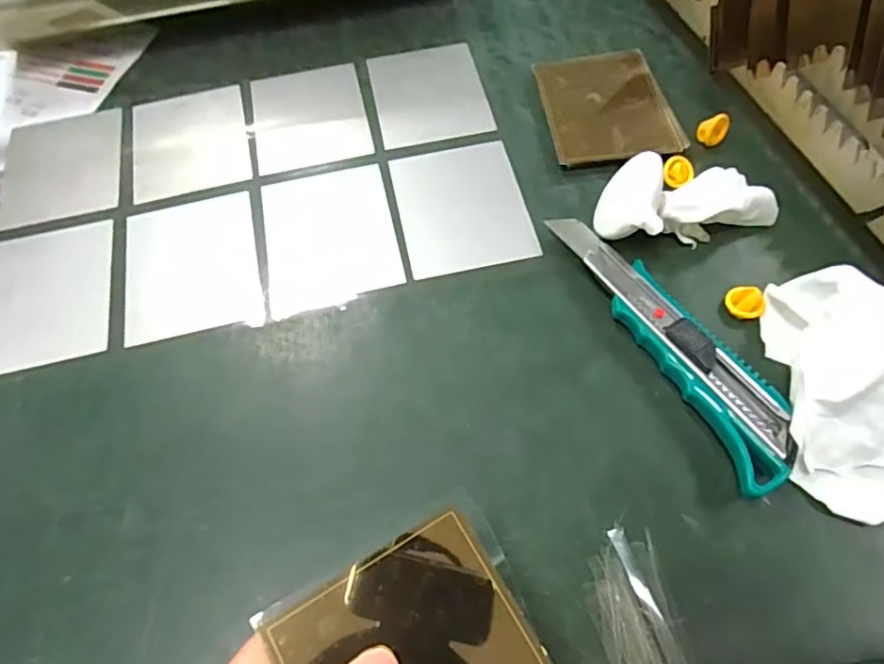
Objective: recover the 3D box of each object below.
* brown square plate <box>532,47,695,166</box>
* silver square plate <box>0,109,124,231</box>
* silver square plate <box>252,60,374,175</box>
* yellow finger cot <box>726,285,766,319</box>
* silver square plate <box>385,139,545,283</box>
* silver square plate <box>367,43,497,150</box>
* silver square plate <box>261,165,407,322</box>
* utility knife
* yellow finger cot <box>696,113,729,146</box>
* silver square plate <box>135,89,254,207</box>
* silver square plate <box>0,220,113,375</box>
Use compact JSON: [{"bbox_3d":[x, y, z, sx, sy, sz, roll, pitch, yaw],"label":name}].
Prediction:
[{"bbox_3d":[0.113,-0.156,0.398,0.083,0.011,0.097,-7,61,0],"label":"brown square plate"},{"bbox_3d":[-0.267,-0.116,0.403,0.081,0.006,0.096,-14,62,-4],"label":"silver square plate"},{"bbox_3d":[-0.097,-0.157,0.417,0.079,0.005,0.096,-13,62,-4],"label":"silver square plate"},{"bbox_3d":[0.169,-0.017,0.319,0.020,0.012,0.016,33,68,19],"label":"yellow finger cot"},{"bbox_3d":[0.012,-0.081,0.367,0.078,0.004,0.098,-12,61,-3],"label":"silver square plate"},{"bbox_3d":[-0.010,-0.175,0.419,0.078,0.005,0.098,-11,61,-3],"label":"silver square plate"},{"bbox_3d":[-0.070,-0.060,0.357,0.079,0.008,0.114,-11,57,-6],"label":"silver square plate"},{"bbox_3d":[0.122,-0.001,0.307,0.042,0.019,0.176,-23,63,-9],"label":"utility knife"},{"bbox_3d":[0.180,-0.135,0.378,0.017,0.014,0.018,-1,61,3],"label":"yellow finger cot"},{"bbox_3d":[-0.179,-0.135,0.408,0.079,0.004,0.094,-15,62,-5],"label":"silver square plate"},{"bbox_3d":[-0.242,-0.022,0.349,0.079,0.006,0.100,-13,62,-4],"label":"silver square plate"}]

